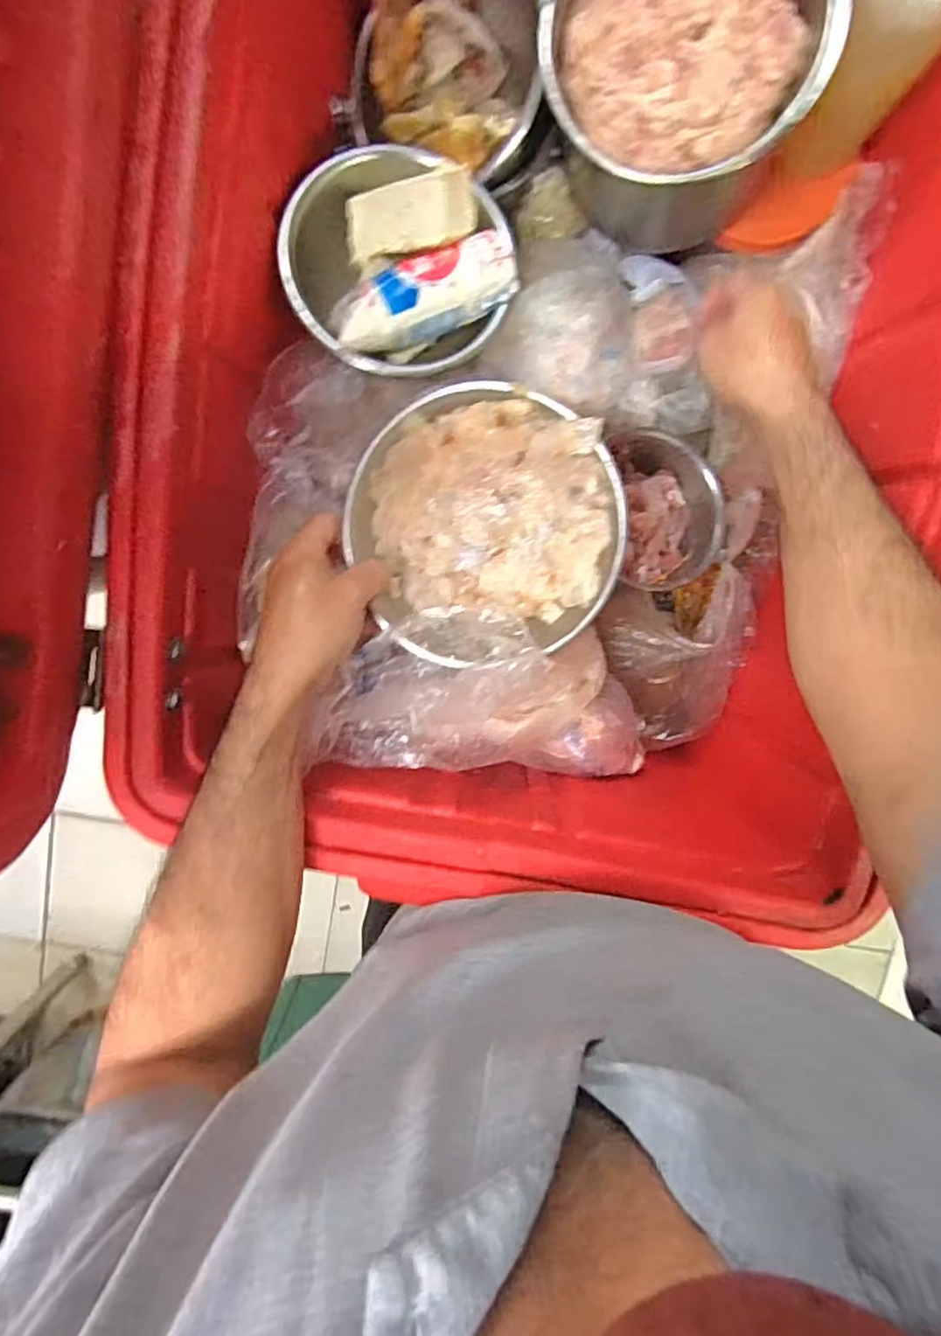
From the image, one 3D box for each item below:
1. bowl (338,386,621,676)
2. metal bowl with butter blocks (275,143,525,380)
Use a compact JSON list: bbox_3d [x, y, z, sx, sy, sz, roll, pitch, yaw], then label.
[{"bbox_3d":[0.008,-0.091,0.417,0.164,0.063,0.161,-10,99,1],"label":"bowl"},{"bbox_3d":[-0.047,-0.274,0.440,0.152,0.056,0.138,-10,99,1],"label":"metal bowl with butter blocks"}]

